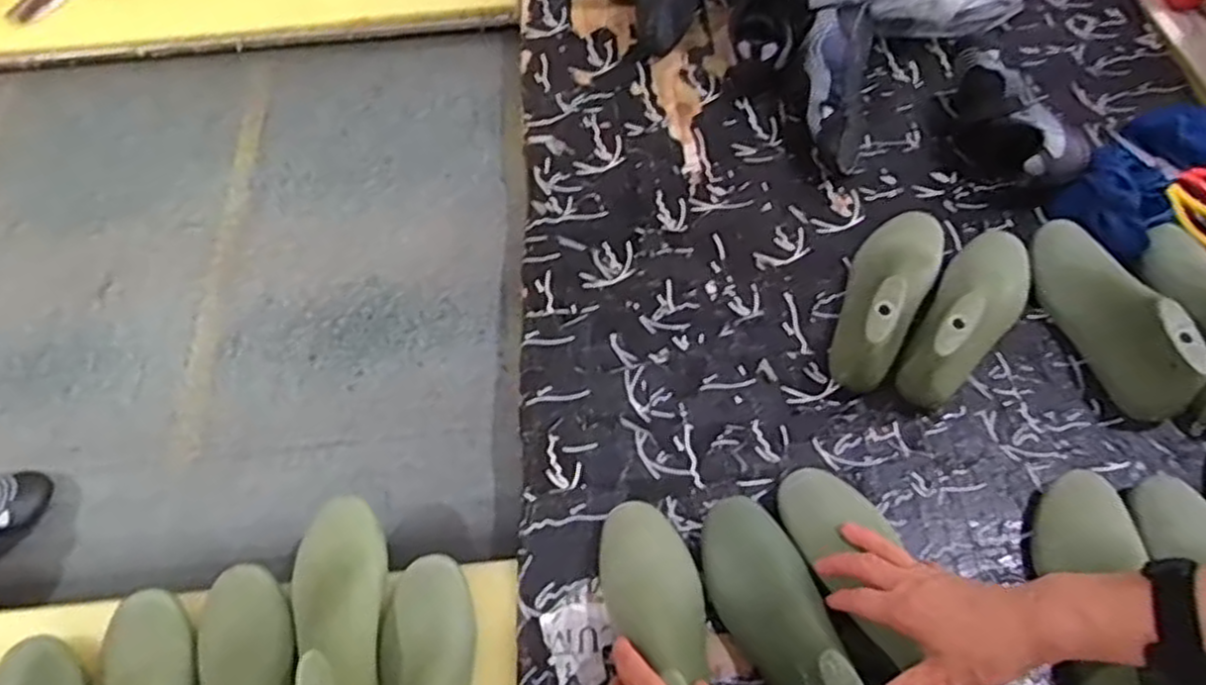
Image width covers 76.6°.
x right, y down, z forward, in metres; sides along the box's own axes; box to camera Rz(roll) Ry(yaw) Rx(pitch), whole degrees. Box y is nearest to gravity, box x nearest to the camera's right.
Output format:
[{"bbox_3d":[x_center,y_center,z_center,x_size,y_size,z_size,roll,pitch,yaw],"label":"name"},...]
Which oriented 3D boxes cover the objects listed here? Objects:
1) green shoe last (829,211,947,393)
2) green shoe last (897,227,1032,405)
[{"bbox_3d":[0.276,-0.061,0.733,0.077,0.087,0.216,26,63,16],"label":"green shoe last"},{"bbox_3d":[0.348,-0.039,0.710,0.076,0.083,0.215,35,66,20],"label":"green shoe last"}]

